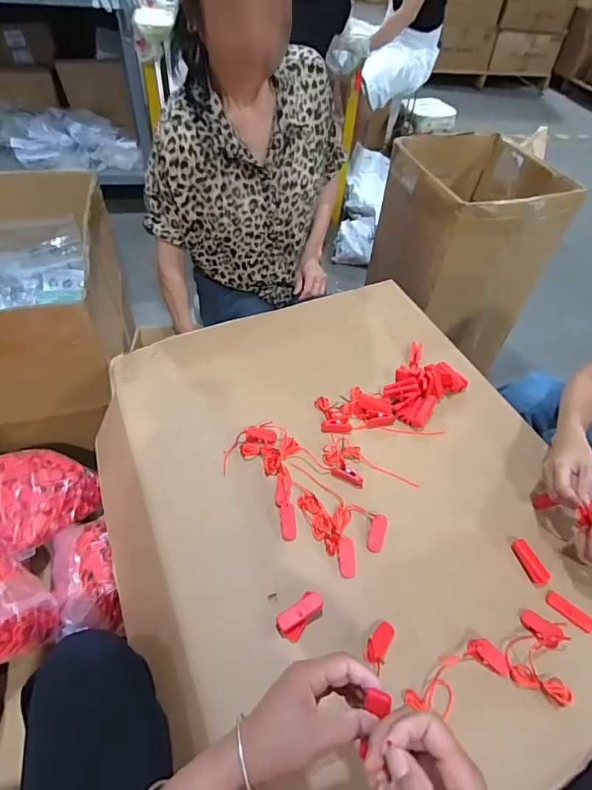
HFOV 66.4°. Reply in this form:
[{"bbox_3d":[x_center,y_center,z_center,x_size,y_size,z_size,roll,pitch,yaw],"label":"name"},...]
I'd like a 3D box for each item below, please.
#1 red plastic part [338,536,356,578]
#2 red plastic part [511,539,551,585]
[{"bbox_3d":[0.068,0.216,0.602,0.022,0.008,0.051,-1,76,-6],"label":"red plastic part"},{"bbox_3d":[0.325,0.230,0.626,0.023,0.013,0.062,-12,51,-15],"label":"red plastic part"}]

